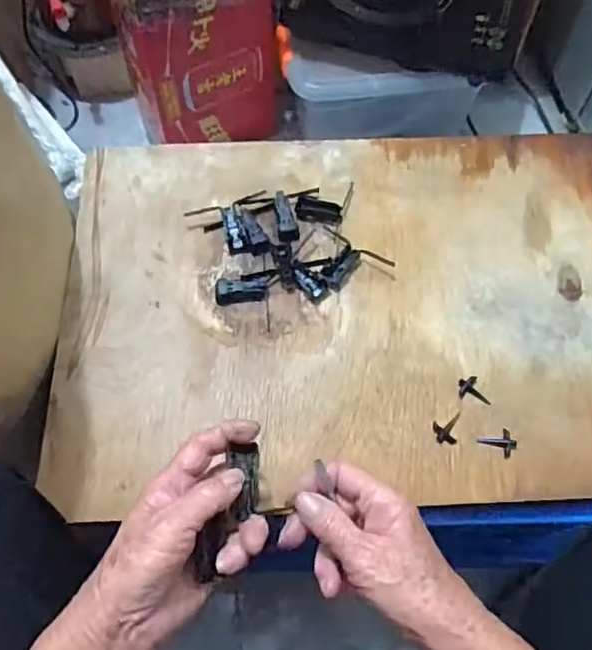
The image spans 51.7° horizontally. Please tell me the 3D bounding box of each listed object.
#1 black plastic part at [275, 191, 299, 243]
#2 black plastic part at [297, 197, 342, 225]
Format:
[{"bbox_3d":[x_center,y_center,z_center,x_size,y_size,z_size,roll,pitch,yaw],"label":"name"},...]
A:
[{"bbox_3d":[-0.009,-0.109,0.613,0.021,0.009,0.056,-4,63,-3],"label":"black plastic part"},{"bbox_3d":[0.024,-0.118,0.626,0.047,0.006,0.028,6,63,1],"label":"black plastic part"}]

